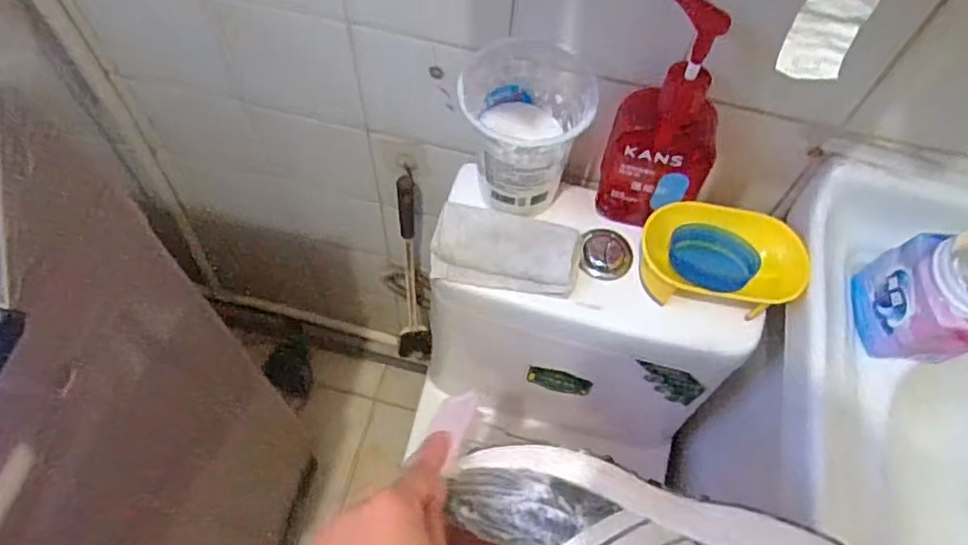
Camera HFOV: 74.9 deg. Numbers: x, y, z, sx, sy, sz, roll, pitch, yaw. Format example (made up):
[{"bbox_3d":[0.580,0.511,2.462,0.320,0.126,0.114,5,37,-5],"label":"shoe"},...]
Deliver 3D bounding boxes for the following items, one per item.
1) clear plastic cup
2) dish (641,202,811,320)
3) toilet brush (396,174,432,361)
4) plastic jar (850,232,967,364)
[{"bbox_3d":[0.037,-0.129,0.595,0.106,0.142,0.113,1,62,-2],"label":"clear plastic cup"},{"bbox_3d":[0.222,-0.012,0.594,0.151,0.057,0.086,5,62,0],"label":"dish"},{"bbox_3d":[-0.116,0.020,0.957,0.058,0.455,0.075,-10,63,-8],"label":"toilet brush"},{"bbox_3d":[0.390,0.023,0.542,0.079,0.110,0.099,5,62,0],"label":"plastic jar"}]

